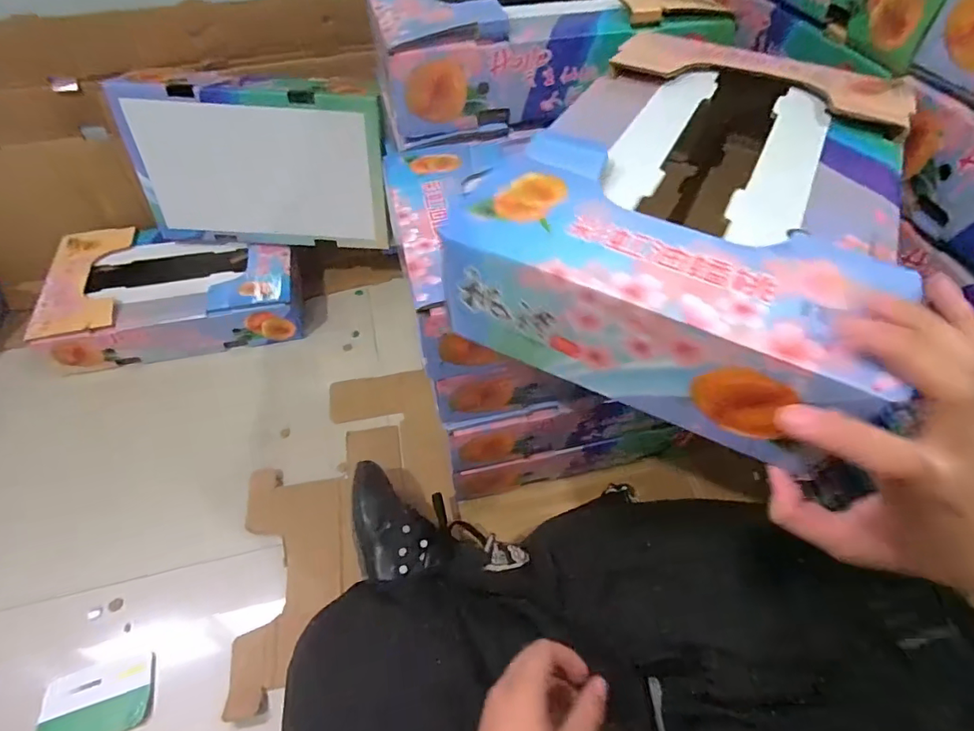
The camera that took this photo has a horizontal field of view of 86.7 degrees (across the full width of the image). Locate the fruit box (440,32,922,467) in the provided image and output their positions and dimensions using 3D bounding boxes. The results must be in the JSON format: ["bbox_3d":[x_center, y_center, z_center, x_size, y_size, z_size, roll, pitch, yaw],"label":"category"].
[{"bbox_3d":[0.162,-0.118,0.390,0.236,0.098,0.348,25,51,19],"label":"fruit box"}]

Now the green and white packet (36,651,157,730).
[{"bbox_3d":[-0.414,0.357,0.549,0.105,0.015,0.071,-18,53,-15],"label":"green and white packet"}]

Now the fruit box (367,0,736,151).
[{"bbox_3d":[0.066,-0.410,0.658,0.387,0.124,0.246,-9,51,-8],"label":"fruit box"}]

